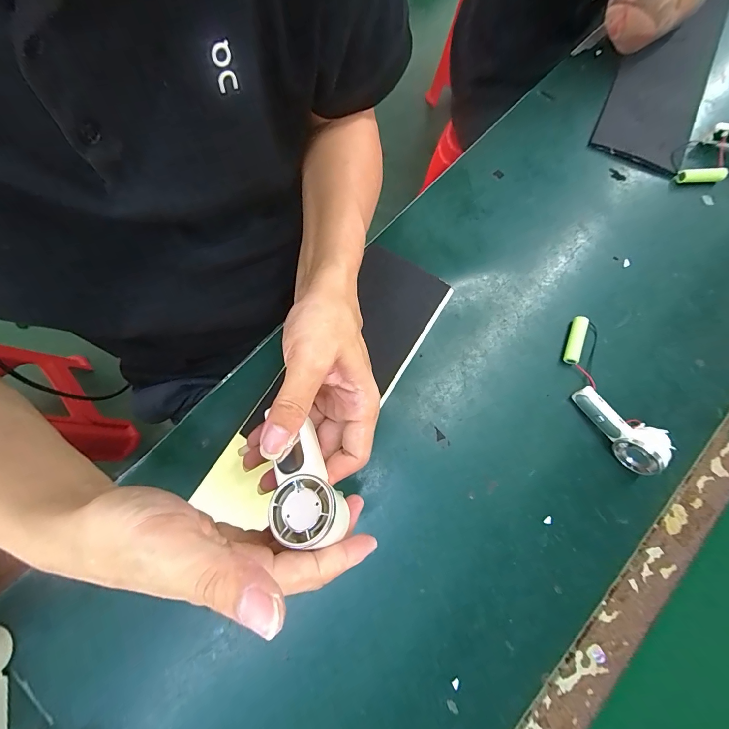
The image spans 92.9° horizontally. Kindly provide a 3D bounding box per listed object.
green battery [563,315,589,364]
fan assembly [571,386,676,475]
[{"bbox_3d":[0.224,-0.026,0.369,0.014,0.015,0.053,18,76,4],"label":"green battery"},{"bbox_3d":[0.250,0.056,0.333,0.036,0.040,0.091,-29,78,-8],"label":"fan assembly"}]

